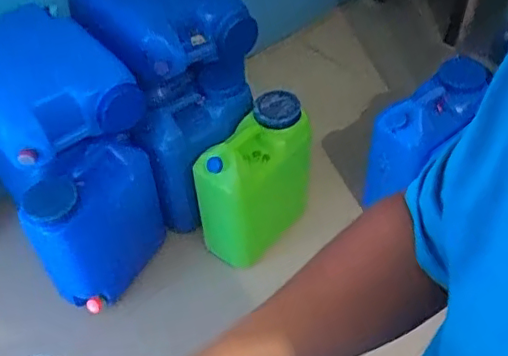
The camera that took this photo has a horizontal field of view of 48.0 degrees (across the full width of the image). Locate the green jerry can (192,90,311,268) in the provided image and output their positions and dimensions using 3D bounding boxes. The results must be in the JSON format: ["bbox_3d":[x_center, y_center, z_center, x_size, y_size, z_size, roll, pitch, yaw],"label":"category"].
[{"bbox_3d":[-0.002,0.021,1.491,0.139,0.438,0.350,31,56,24],"label":"green jerry can"}]

